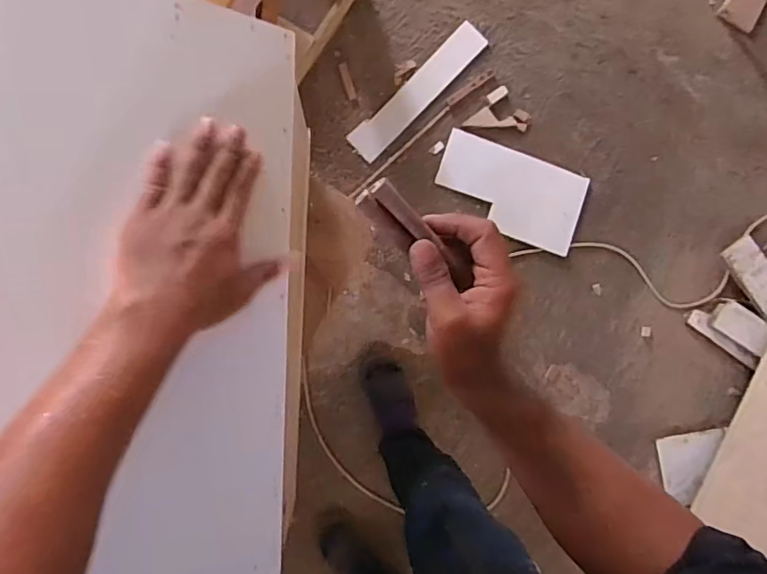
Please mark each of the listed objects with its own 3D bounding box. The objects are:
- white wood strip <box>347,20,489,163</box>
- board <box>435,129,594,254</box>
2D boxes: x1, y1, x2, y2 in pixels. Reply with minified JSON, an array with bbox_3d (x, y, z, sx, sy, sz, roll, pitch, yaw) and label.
[{"bbox_3d":[0.098,-0.543,1.486,0.471,0.021,0.098,-45,81,0],"label":"white wood strip"},{"bbox_3d":[0.362,-0.269,1.509,0.424,0.019,0.221,23,95,0],"label":"board"}]

